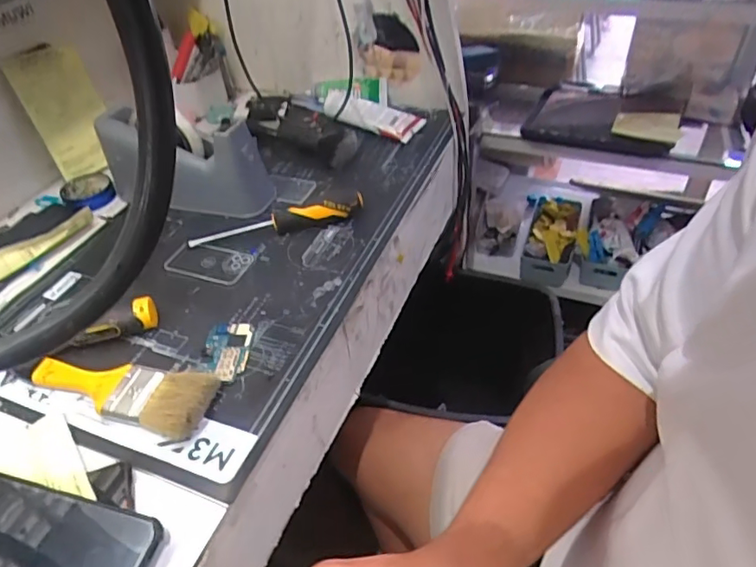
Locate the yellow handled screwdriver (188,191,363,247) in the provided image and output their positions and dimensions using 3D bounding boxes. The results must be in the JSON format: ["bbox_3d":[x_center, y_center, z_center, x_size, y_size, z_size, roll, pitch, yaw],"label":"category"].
[{"bbox_3d":[-0.113,-0.072,0.605,0.192,0.038,0.024,-12,44,-7],"label":"yellow handled screwdriver"}]

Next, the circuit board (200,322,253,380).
[{"bbox_3d":[-0.135,0.059,0.482,0.041,0.009,0.062,-5,44,1],"label":"circuit board"}]

